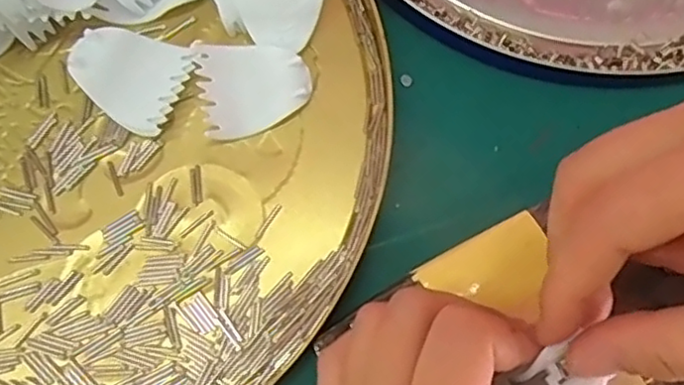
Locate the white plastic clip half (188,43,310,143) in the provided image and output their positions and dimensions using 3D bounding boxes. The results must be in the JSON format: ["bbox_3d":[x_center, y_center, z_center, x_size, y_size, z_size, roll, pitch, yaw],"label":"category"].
[{"bbox_3d":[-0.036,-0.044,0.271,0.044,0.009,0.040,-9,76,-2],"label":"white plastic clip half"}]

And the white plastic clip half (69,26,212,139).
[{"bbox_3d":[-0.086,-0.048,0.269,0.045,0.014,0.038,24,78,6],"label":"white plastic clip half"}]

